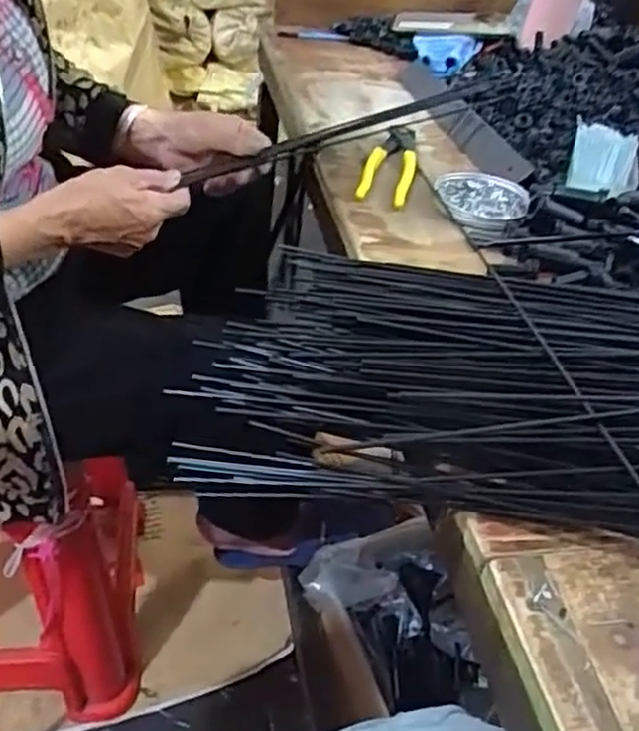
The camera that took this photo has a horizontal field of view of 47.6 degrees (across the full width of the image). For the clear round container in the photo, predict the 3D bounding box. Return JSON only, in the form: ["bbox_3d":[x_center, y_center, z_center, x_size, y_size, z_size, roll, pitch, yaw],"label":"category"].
[{"bbox_3d":[0.151,-0.155,0.672,0.085,0.013,0.078,5,39,-4],"label":"clear round container"}]

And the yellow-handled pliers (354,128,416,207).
[{"bbox_3d":[0.072,-0.200,0.714,0.045,0.019,0.155,13,39,7],"label":"yellow-handled pliers"}]

